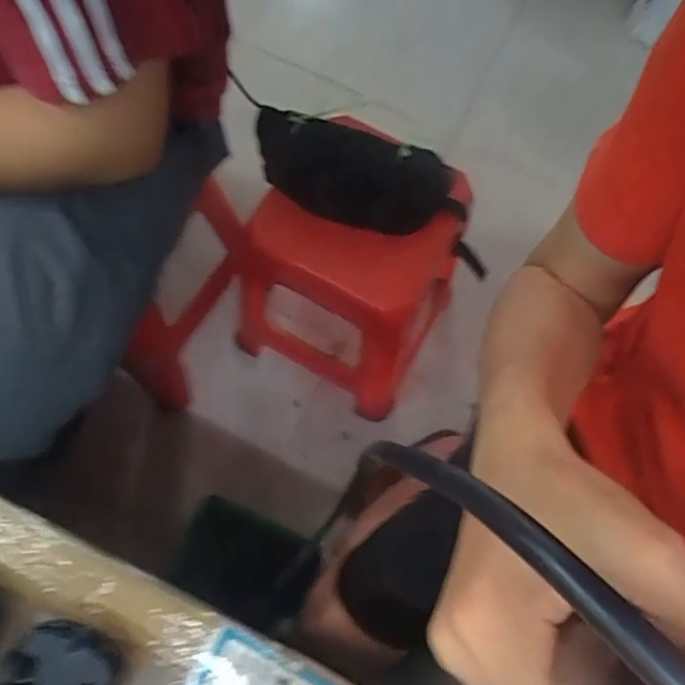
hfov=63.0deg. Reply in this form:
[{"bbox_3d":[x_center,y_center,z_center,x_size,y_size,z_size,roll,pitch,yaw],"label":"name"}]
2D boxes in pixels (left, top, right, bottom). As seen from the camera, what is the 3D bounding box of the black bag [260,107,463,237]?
[{"bbox_3d":[0.025,-0.221,0.735,0.266,0.067,0.126,9,74,1],"label":"black bag"}]

